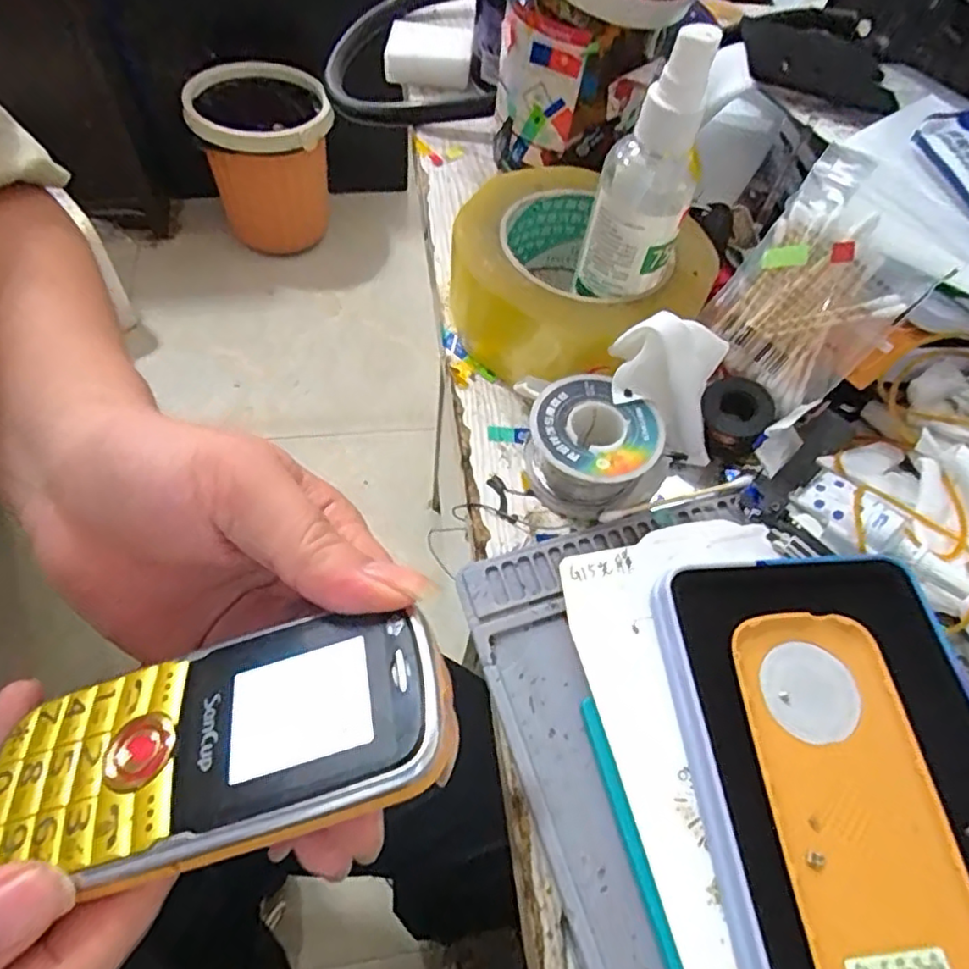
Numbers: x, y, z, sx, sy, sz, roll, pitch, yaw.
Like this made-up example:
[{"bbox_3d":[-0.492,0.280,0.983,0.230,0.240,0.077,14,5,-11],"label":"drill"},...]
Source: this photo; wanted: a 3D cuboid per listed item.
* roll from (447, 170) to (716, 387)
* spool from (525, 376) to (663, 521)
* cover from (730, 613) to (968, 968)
[{"bbox_3d":[0.045,-0.100,0.309,0.109,0.053,0.109,3,57,-5],"label":"roll"},{"bbox_3d":[0.043,-0.015,0.270,0.051,0.030,0.047,3,57,-5],"label":"spool"},{"bbox_3d":[0.114,0.099,0.198,0.052,0.007,0.116,0,57,-6],"label":"cover"}]

